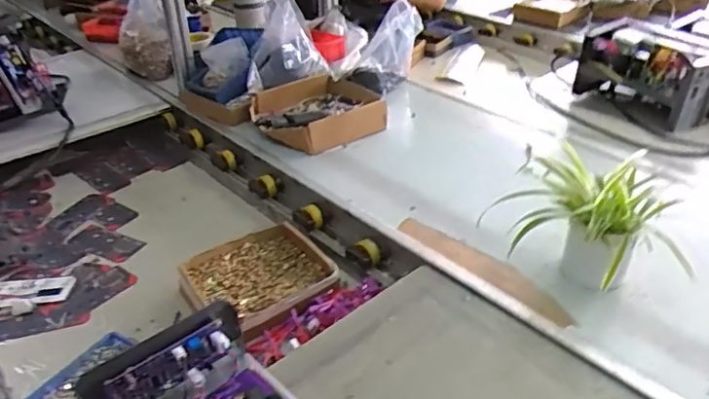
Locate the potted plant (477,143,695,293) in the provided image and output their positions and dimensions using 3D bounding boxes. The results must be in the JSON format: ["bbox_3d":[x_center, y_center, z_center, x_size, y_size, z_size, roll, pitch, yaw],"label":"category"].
[{"bbox_3d":[0.320,0.026,0.862,0.250,0.144,0.201,7,34,12],"label":"potted plant"}]

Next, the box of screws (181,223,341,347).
[{"bbox_3d":[-0.154,0.128,0.947,0.224,0.038,0.203,-21,38,-28],"label":"box of screws"}]

